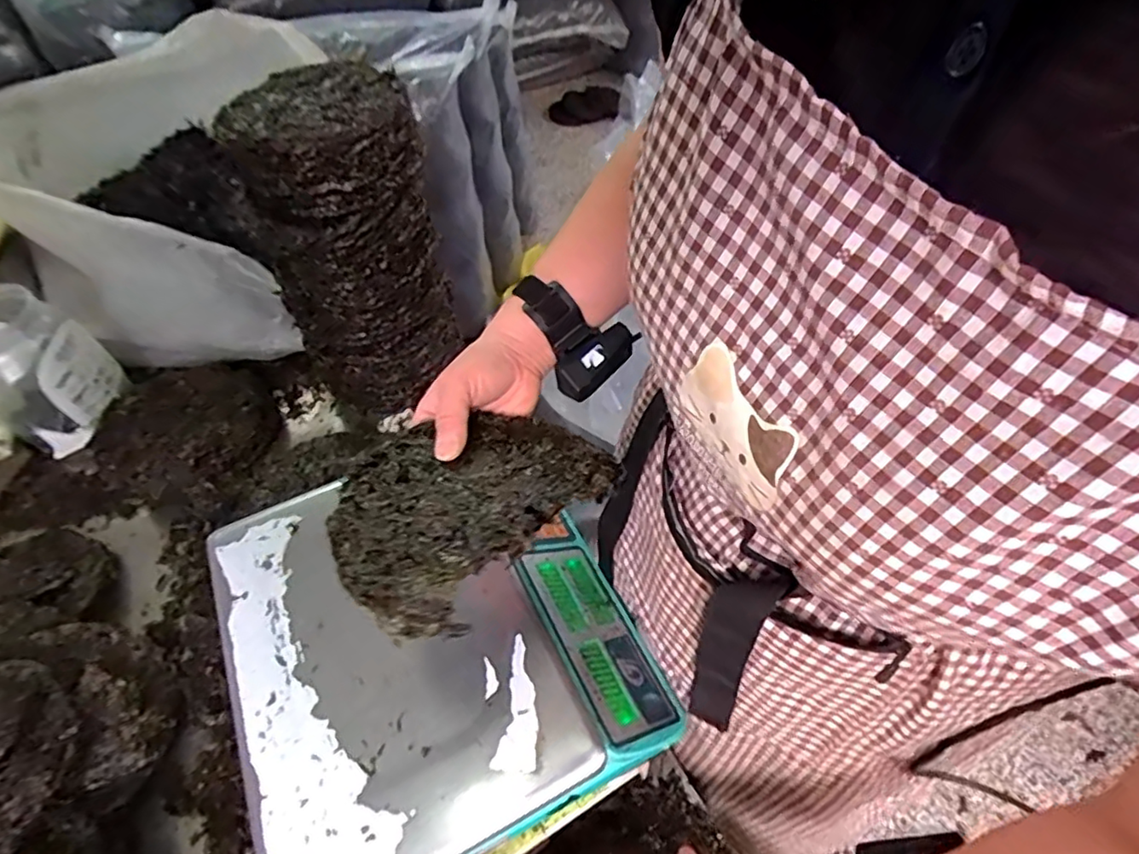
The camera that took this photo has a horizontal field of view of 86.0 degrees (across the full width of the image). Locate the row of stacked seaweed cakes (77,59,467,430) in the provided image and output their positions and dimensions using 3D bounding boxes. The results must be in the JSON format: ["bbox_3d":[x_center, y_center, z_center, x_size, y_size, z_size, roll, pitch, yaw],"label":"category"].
[{"bbox_3d":[-0.275,-0.225,0.803,0.215,0.376,0.207,-10,51,-4],"label":"row of stacked seaweed cakes"}]

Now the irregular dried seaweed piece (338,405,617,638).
[{"bbox_3d":[-0.071,0.045,0.411,0.139,0.010,0.189,29,46,25],"label":"irregular dried seaweed piece"}]

